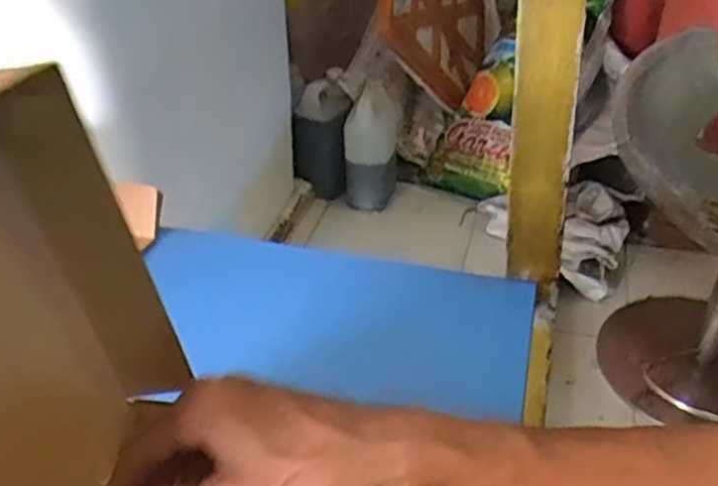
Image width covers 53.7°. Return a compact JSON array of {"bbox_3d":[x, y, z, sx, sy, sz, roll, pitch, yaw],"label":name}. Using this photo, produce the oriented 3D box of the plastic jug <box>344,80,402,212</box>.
[{"bbox_3d":[0.037,-0.259,1.868,0.145,0.275,0.180,0,36,1],"label":"plastic jug"}]

